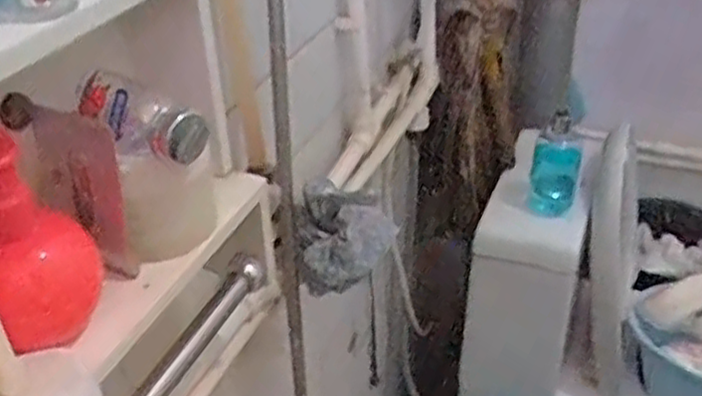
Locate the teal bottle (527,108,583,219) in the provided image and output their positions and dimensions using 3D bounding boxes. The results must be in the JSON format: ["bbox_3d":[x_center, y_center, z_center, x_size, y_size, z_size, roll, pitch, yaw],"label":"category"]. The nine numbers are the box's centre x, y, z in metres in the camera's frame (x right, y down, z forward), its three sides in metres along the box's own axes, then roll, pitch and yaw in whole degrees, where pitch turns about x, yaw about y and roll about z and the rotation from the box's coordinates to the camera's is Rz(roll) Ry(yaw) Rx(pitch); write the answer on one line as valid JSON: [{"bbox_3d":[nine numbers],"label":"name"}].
[{"bbox_3d":[0.313,-0.051,1.130,0.076,0.174,0.048,8,36,15],"label":"teal bottle"}]

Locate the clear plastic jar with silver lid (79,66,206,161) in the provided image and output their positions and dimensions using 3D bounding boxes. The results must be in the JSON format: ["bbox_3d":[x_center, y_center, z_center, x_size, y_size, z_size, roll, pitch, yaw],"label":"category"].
[{"bbox_3d":[-0.118,-0.045,0.403,0.084,0.026,0.028,28,43,15],"label":"clear plastic jar with silver lid"}]

